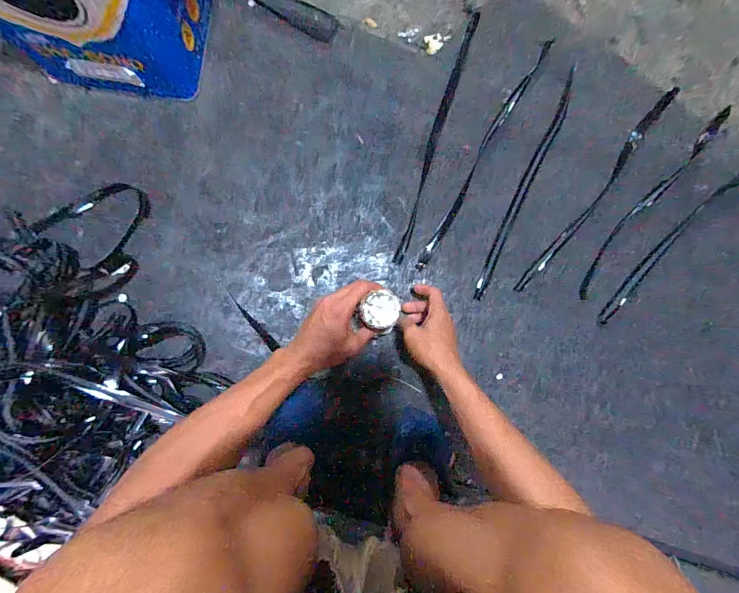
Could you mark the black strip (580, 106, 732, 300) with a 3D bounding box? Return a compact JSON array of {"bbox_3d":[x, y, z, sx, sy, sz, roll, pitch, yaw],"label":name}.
[{"bbox_3d":[0.504,-0.181,0.612,0.044,0.015,0.451,41,84,-1],"label":"black strip"}]

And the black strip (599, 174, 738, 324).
[{"bbox_3d":[0.558,-0.112,0.612,0.439,0.014,0.049,-41,90,-6],"label":"black strip"}]

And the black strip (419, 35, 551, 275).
[{"bbox_3d":[0.207,-0.265,0.626,0.027,0.022,0.497,31,85,-2],"label":"black strip"}]

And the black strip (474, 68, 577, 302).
[{"bbox_3d":[0.276,-0.206,0.607,0.029,0.012,0.455,26,85,-2],"label":"black strip"}]

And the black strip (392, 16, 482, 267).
[{"bbox_3d":[0.121,-0.292,0.610,0.021,0.008,0.487,18,85,-3],"label":"black strip"}]

